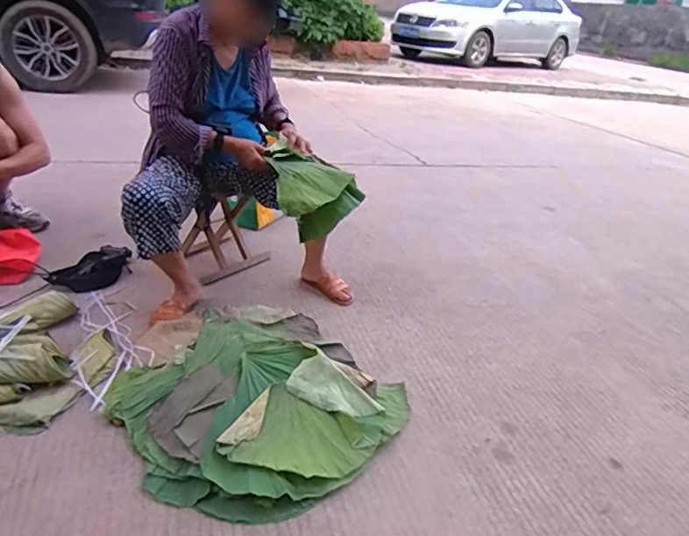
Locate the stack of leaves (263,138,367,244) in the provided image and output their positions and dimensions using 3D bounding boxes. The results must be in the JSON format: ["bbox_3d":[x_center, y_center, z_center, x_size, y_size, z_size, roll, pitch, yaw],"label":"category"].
[{"bbox_3d":[-0.102,-0.247,1.686,0.248,0.202,0.357,-1,28,-14],"label":"stack of leaves"}]

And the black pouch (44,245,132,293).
[{"bbox_3d":[-0.852,0.001,1.790,0.114,0.082,0.262,24,32,29],"label":"black pouch"}]

